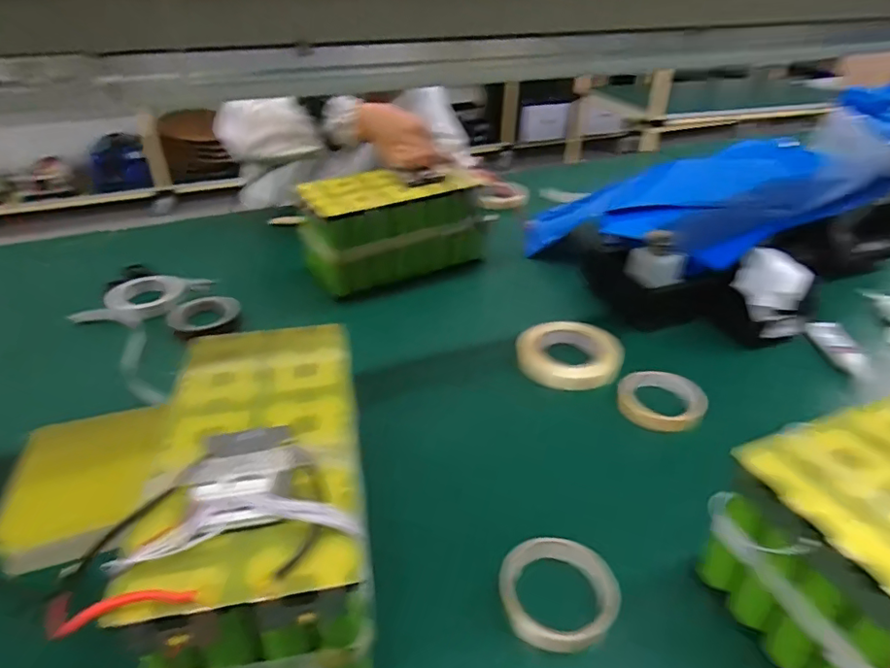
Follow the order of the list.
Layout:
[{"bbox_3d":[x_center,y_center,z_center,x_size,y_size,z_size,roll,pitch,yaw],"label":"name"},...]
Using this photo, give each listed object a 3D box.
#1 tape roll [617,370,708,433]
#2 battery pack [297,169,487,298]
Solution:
[{"bbox_3d":[0.259,0.081,0.655,0.098,0.024,0.098,1,35,-1],"label":"tape roll"},{"bbox_3d":[-0.083,-0.172,0.887,0.261,0.150,0.144,-19,40,-26],"label":"battery pack"}]

